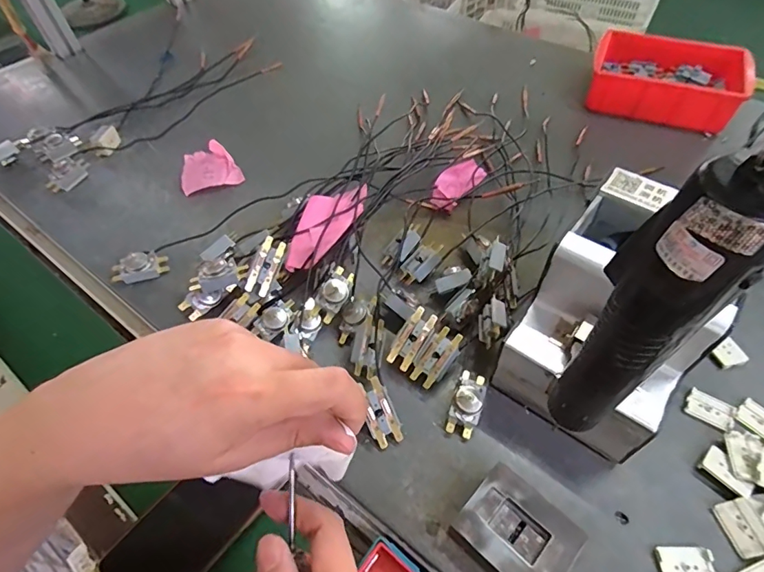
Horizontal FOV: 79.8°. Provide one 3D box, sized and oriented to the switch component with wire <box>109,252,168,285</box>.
[{"bbox_3d":[-0.278,-0.019,0.525,0.058,0.026,0.027,-25,56,-15],"label":"switch component with wire"}]

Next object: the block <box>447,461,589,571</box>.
[{"bbox_3d":[0.102,0.192,0.352,0.079,0.027,0.068,36,63,25],"label":"block"}]

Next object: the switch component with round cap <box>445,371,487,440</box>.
[{"bbox_3d":[0.079,0.107,0.418,0.026,0.027,0.059,18,56,16],"label":"switch component with round cap"}]

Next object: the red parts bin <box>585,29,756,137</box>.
[{"bbox_3d":[0.414,-0.306,0.673,0.201,0.060,0.135,18,56,16],"label":"red parts bin"}]

